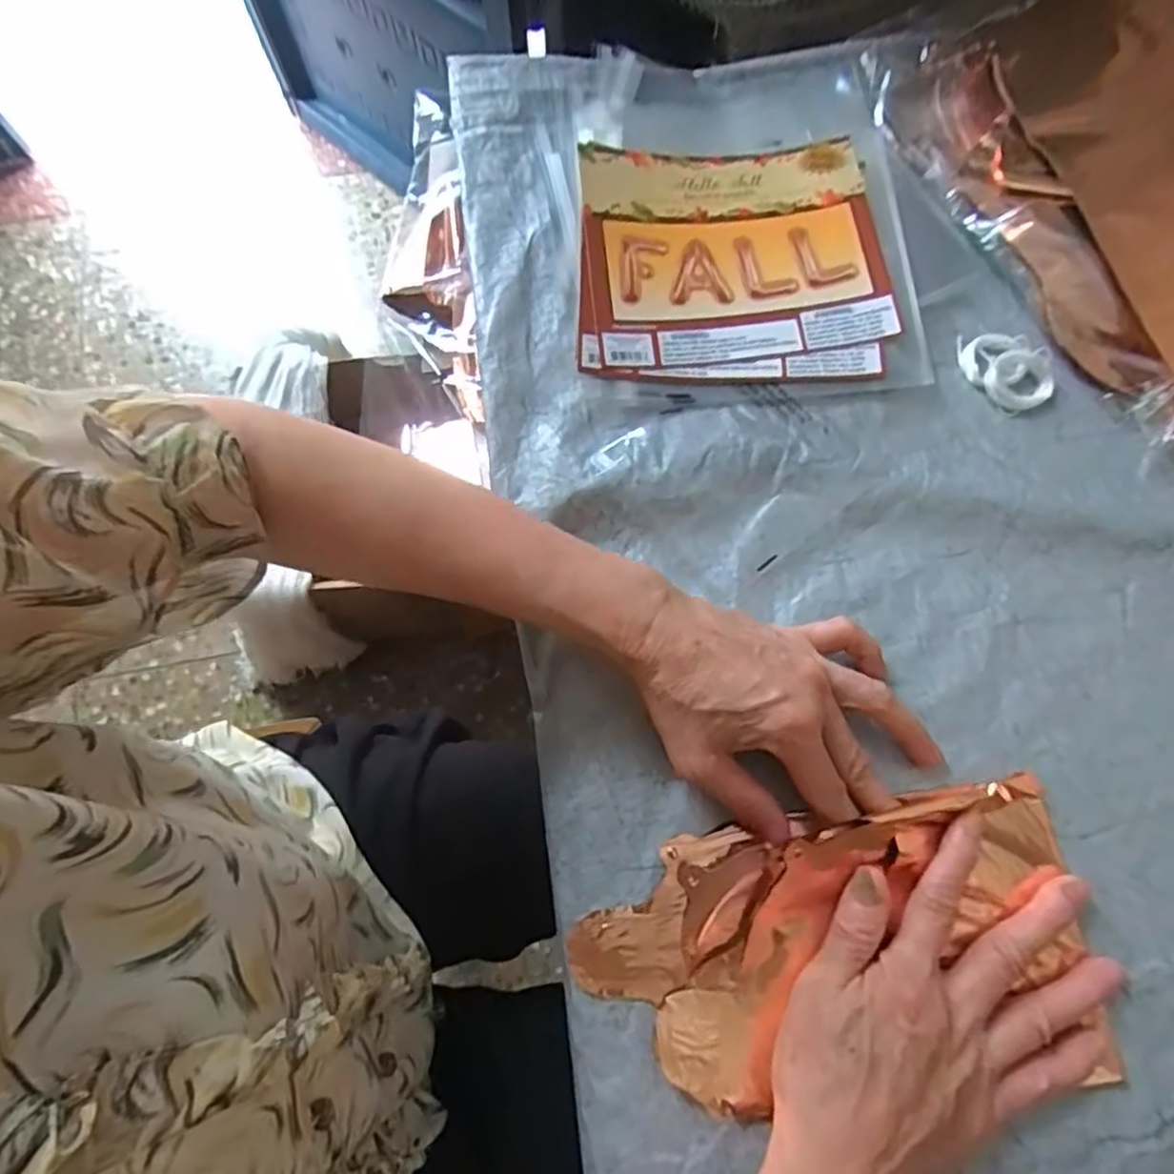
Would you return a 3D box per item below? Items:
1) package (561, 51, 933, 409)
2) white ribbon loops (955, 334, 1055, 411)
[{"bbox_3d":[0.100,-0.253,0.449,0.221,0.024,0.273,-5,72,1],"label":"package"},{"bbox_3d":[0.258,-0.137,0.414,0.061,0.012,0.036,43,79,14],"label":"white ribbon loops"}]

